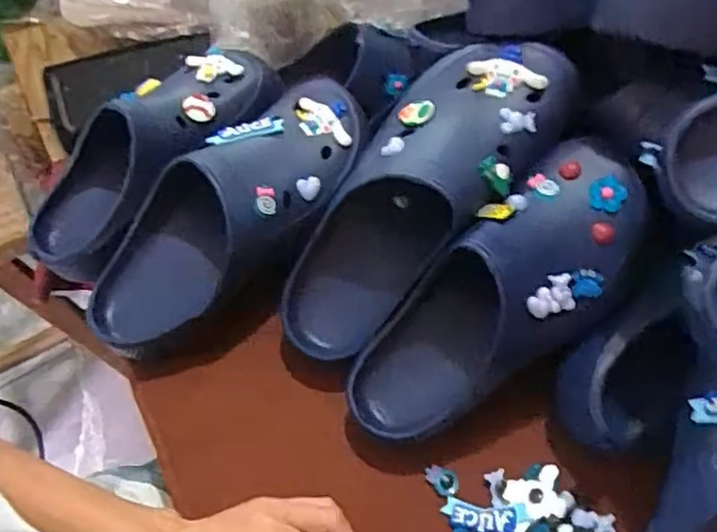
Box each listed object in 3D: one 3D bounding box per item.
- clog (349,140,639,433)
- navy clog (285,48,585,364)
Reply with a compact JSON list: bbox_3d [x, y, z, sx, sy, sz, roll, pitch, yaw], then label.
[{"bbox_3d":[0.095,0.021,0.463,0.263,0.075,0.105,-45,63,9],"label":"clog"},{"bbox_3d":[0.051,-0.074,0.507,0.126,0.093,0.261,45,102,25],"label":"navy clog"}]

